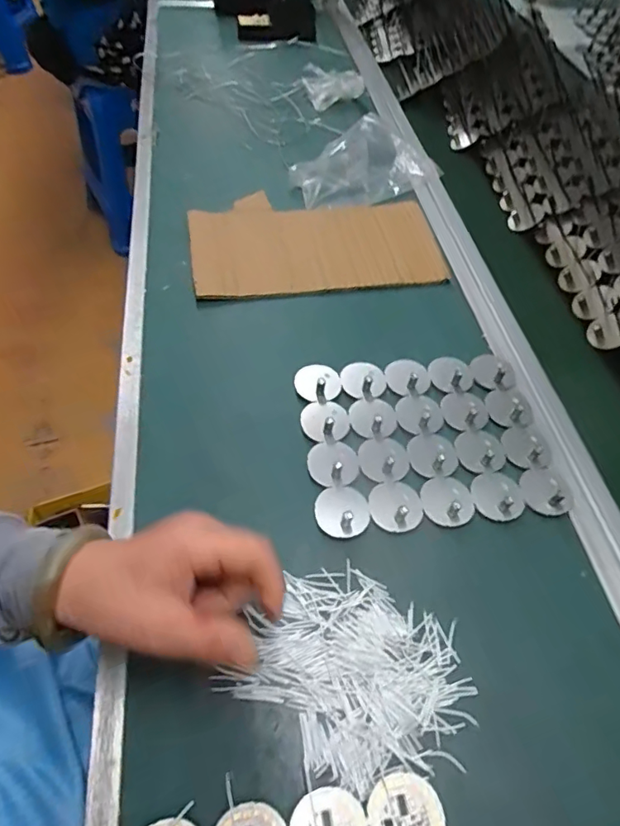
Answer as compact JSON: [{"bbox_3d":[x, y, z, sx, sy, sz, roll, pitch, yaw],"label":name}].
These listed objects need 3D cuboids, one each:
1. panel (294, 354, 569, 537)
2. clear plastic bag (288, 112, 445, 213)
[{"bbox_3d":[0.104,0.019,0.465,0.213,0.017,0.172,-5,54,-7],"label":"panel"},{"bbox_3d":[0.071,-0.345,0.697,0.187,0.047,0.118,-33,63,-25],"label":"clear plastic bag"}]

